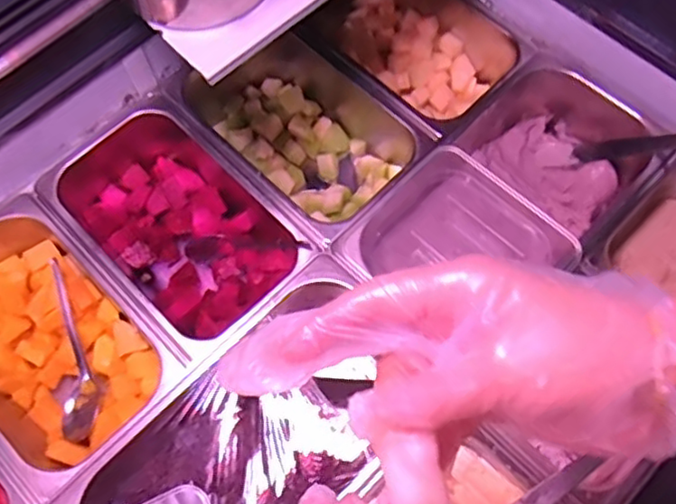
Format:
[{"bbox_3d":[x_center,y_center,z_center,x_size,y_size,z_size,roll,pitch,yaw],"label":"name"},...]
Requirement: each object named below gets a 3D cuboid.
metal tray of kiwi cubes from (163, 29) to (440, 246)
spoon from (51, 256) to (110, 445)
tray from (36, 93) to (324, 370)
[{"bbox_3d":[-0.046,-0.133,0.737,0.165,0.107,0.274,-42,72,-16],"label":"metal tray of kiwi cubes"},{"bbox_3d":[-0.258,0.093,0.634,0.041,0.024,0.169,-13,86,-5],"label":"spoon"},{"bbox_3d":[-0.166,-0.023,0.684,0.163,0.095,0.274,-42,72,-16],"label":"tray"}]

